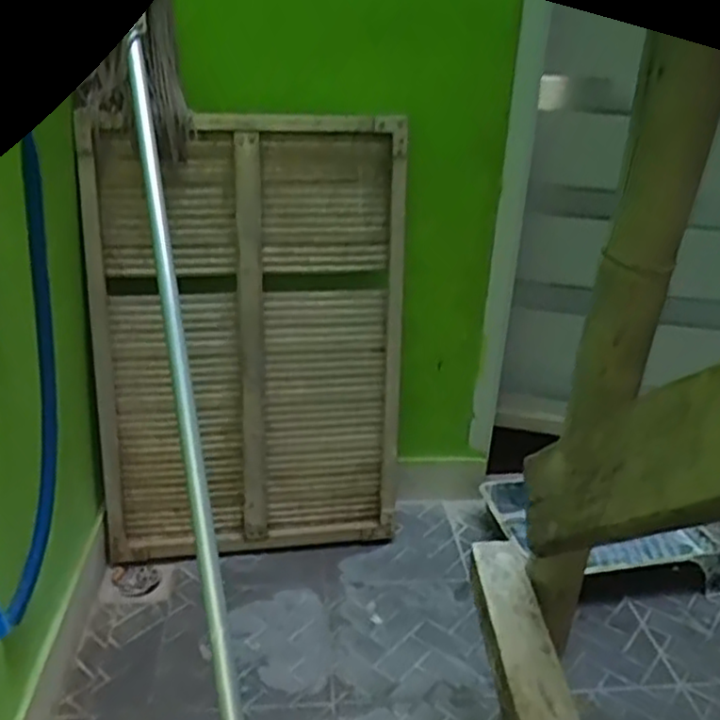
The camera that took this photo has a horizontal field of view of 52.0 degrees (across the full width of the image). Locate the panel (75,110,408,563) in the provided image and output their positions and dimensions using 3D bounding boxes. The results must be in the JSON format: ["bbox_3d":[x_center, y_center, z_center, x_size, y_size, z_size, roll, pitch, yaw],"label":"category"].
[{"bbox_3d":[-0.180,-0.025,1.215,0.490,0.713,0.054,-3,17,-10],"label":"panel"}]

